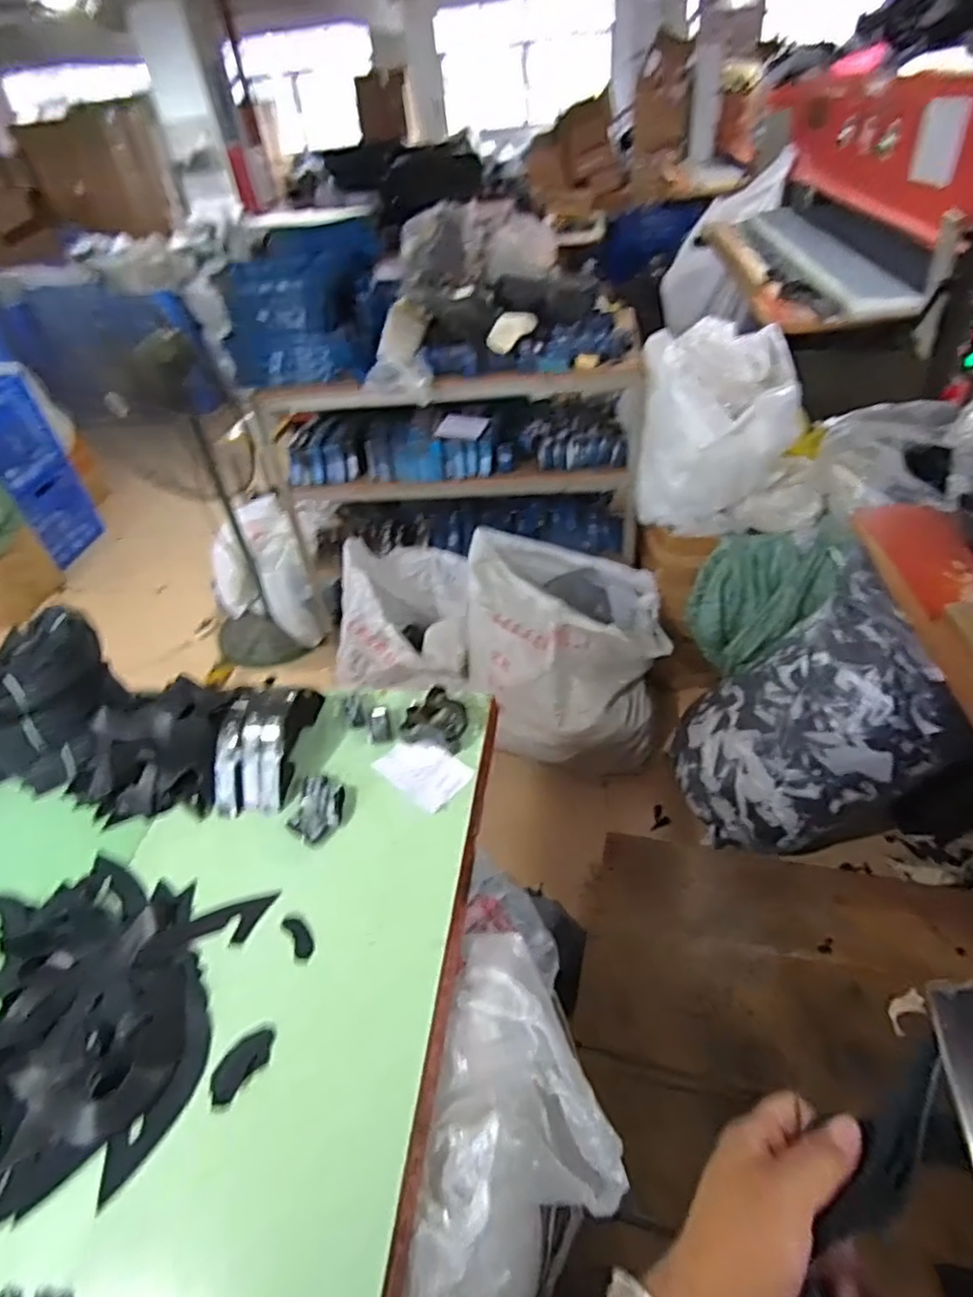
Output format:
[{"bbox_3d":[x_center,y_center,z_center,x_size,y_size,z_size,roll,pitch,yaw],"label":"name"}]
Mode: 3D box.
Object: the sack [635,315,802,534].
[{"bbox_3d":[0.614,-0.608,1.764,0.402,0.439,0.402,10,47,12],"label":"sack"}]

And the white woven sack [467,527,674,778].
[{"bbox_3d":[0.236,0.010,1.949,0.580,0.449,0.525,0,46,3],"label":"white woven sack"}]

